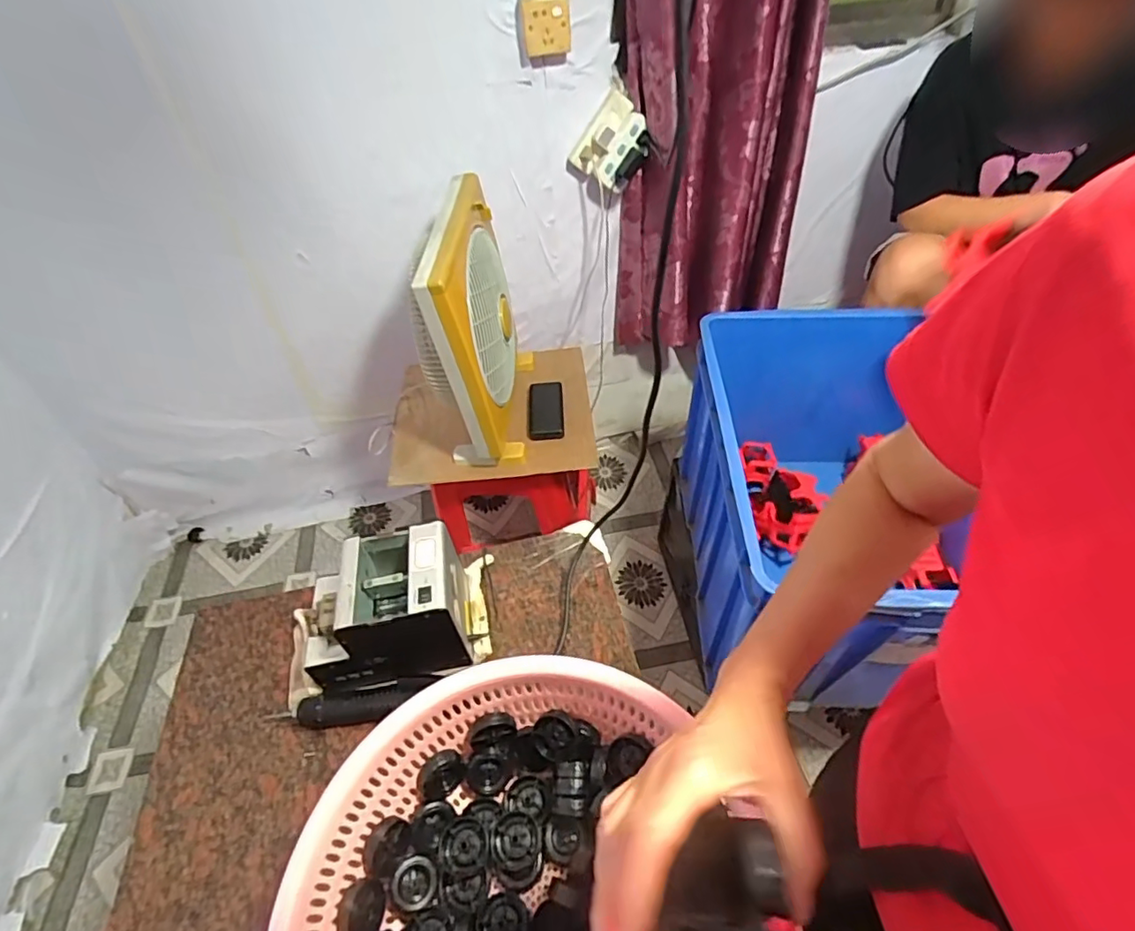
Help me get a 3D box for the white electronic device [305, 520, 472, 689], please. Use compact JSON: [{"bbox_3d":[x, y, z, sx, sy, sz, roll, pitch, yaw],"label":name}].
[{"bbox_3d":[-0.219,0.170,0.689,0.179,0.127,0.141,-9,45,-5],"label":"white electronic device"}]

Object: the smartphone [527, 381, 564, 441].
[{"bbox_3d":[-0.048,-0.123,1.233,0.077,0.015,0.165,-3,45,1],"label":"smartphone"}]

